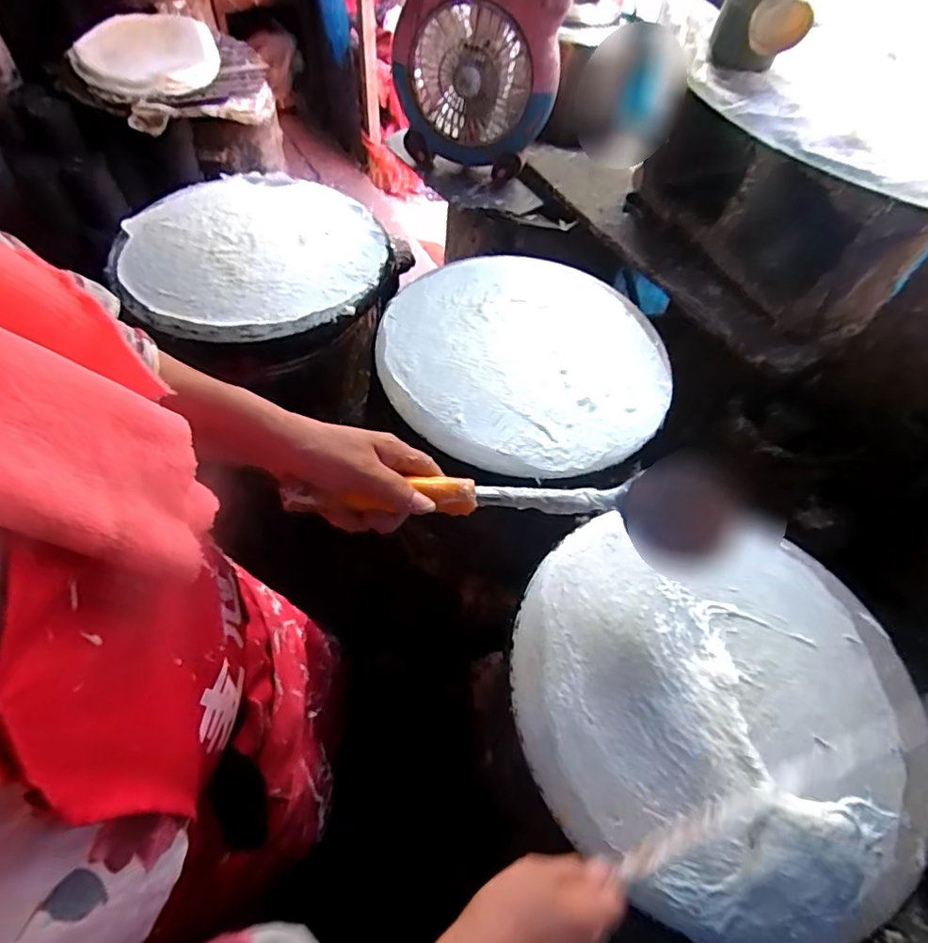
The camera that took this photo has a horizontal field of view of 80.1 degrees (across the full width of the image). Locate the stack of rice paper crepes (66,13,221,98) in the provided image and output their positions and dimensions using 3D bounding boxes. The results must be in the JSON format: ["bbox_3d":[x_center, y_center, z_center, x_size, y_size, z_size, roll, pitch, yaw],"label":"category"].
[{"bbox_3d":[-0.814,-1.102,1.445,0.297,0.041,0.376,34,68,-2],"label":"stack of rice paper crepes"}]

